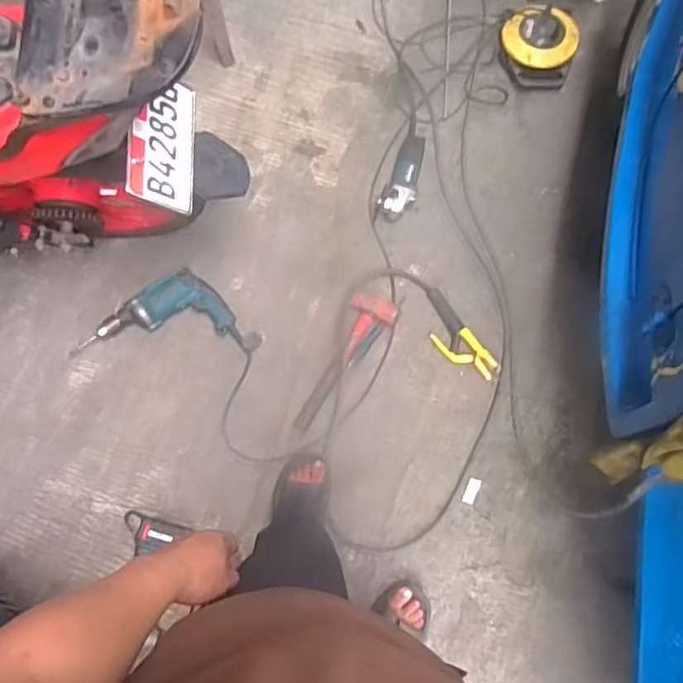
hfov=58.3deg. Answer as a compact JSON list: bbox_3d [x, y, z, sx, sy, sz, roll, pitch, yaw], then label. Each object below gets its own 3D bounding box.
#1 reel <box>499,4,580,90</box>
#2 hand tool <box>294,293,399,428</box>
[{"bbox_3d":[0.528,-0.792,1.649,0.203,0.105,0.211,11,72,6],"label":"reel"},{"bbox_3d":[0.016,0.052,1.423,0.108,0.054,0.349,23,74,10],"label":"hand tool"}]

